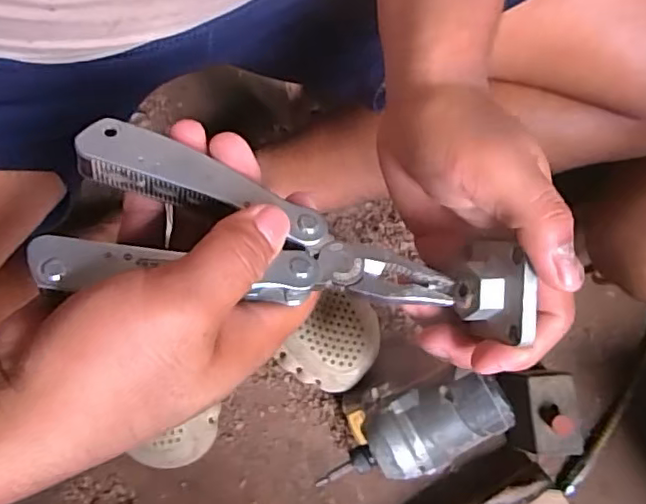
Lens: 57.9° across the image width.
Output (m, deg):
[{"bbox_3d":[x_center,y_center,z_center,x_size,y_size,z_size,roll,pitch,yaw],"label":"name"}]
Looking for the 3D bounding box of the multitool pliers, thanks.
[{"bbox_3d":[-0.023,-0.001,0.230,0.157,0.030,0.067,17,79,-9],"label":"multitool pliers"}]

